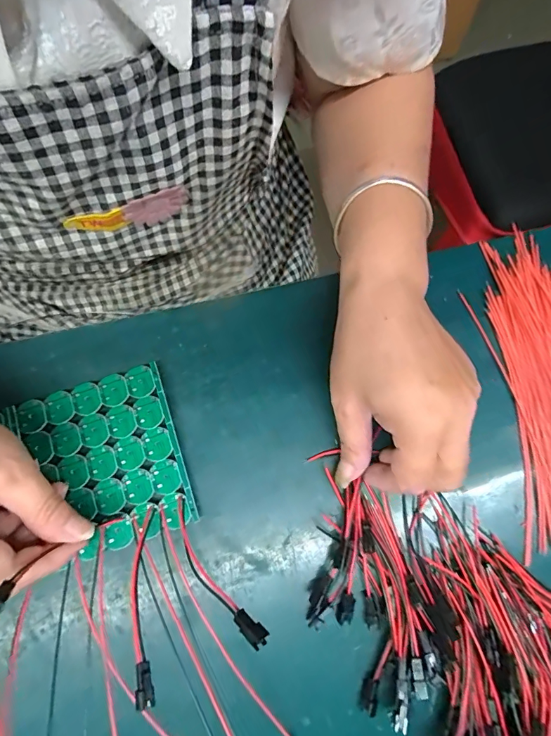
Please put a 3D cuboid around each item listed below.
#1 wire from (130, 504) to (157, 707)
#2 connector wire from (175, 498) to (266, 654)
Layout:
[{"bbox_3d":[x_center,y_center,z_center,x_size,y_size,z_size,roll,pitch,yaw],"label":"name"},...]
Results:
[{"bbox_3d":[-0.073,0.124,0.217,0.012,0.019,0.097,-14,43,-4],"label":"wire"},{"bbox_3d":[-0.037,0.108,0.217,0.013,0.008,0.097,-45,46,-10],"label":"connector wire"}]

